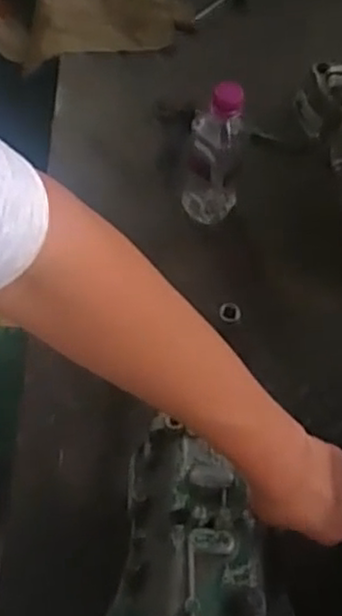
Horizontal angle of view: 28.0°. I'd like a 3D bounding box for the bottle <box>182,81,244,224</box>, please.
[{"bbox_3d":[0.051,-0.180,0.783,0.065,0.191,0.062,11,63,2],"label":"bottle"}]

